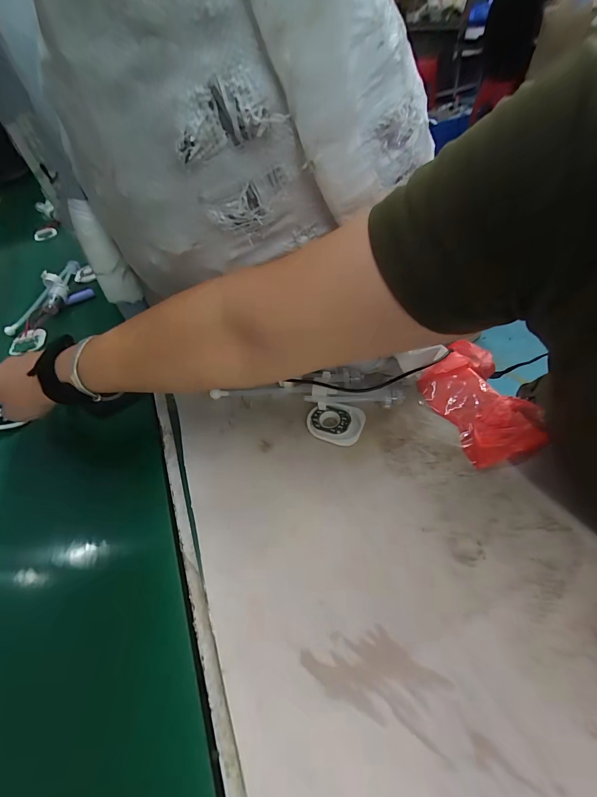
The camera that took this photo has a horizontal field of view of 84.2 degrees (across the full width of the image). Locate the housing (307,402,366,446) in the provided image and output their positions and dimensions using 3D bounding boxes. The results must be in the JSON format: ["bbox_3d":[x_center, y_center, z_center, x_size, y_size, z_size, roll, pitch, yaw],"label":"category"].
[{"bbox_3d":[0.038,0.026,0.345,0.056,0.014,0.048,15,54,18],"label":"housing"}]

